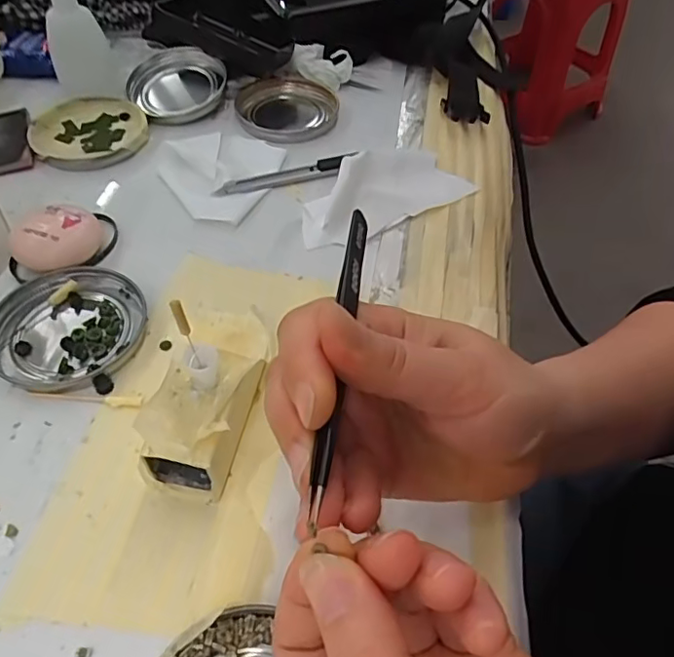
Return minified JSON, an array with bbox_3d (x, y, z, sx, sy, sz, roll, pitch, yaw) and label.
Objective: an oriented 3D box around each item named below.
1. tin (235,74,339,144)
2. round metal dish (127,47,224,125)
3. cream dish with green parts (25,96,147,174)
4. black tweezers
[{"bbox_3d":[-0.039,-0.170,0.442,0.077,0.016,0.081,5,52,1],"label":"tin"},{"bbox_3d":[-0.128,-0.194,0.438,0.070,0.022,0.069,1,52,-1],"label":"round metal dish"},{"bbox_3d":[-0.180,-0.143,0.411,0.080,0.013,0.077,-8,52,-8],"label":"cream dish with green parts"},{"bbox_3d":[0.002,0.001,0.187,0.007,0.004,0.131,7,47,3],"label":"black tweezers"}]

